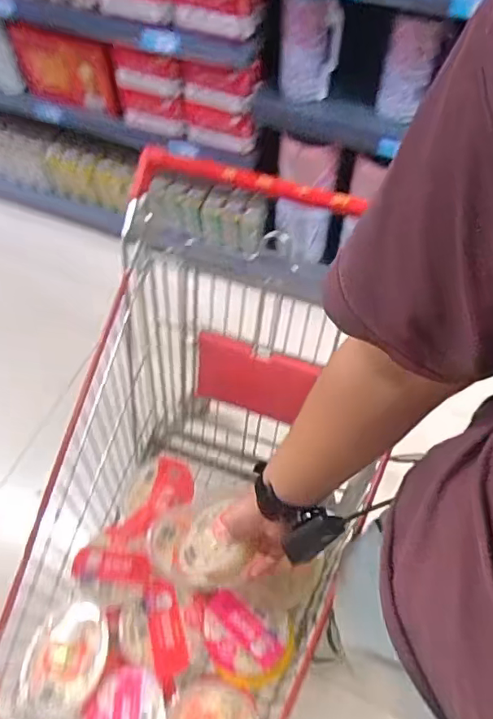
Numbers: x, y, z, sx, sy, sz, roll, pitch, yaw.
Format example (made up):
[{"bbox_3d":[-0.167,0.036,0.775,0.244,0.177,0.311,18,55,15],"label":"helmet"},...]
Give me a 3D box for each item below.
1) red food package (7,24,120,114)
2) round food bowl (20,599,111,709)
[{"bbox_3d":[-0.548,-0.890,1.644,0.375,0.218,0.049,26,63,16],"label":"red food package"},{"bbox_3d":[-0.256,0.427,0.772,0.113,0.063,0.134,5,59,3],"label":"round food bowl"}]

